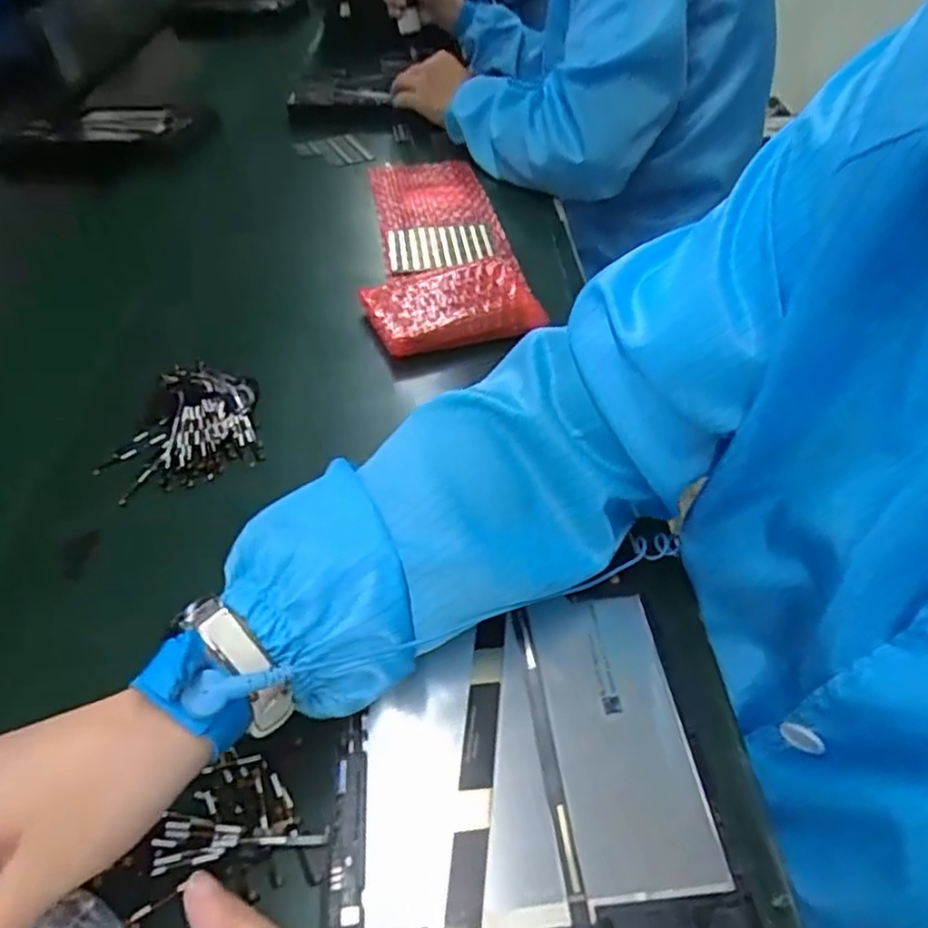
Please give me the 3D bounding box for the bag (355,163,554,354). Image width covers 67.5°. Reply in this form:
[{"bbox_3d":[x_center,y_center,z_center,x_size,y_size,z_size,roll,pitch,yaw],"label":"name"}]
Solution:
[{"bbox_3d":[-0.030,-0.227,0.674,0.136,0.029,0.385,-9,43,-4],"label":"bag"}]

